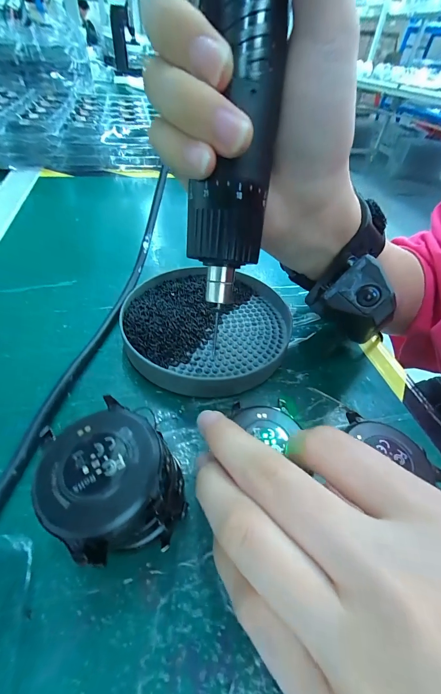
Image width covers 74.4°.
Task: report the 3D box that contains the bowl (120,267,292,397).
[{"bbox_3d":[-0.010,-0.017,0.205,0.109,0.018,0.115,3,46,-3],"label":"bowl"}]

